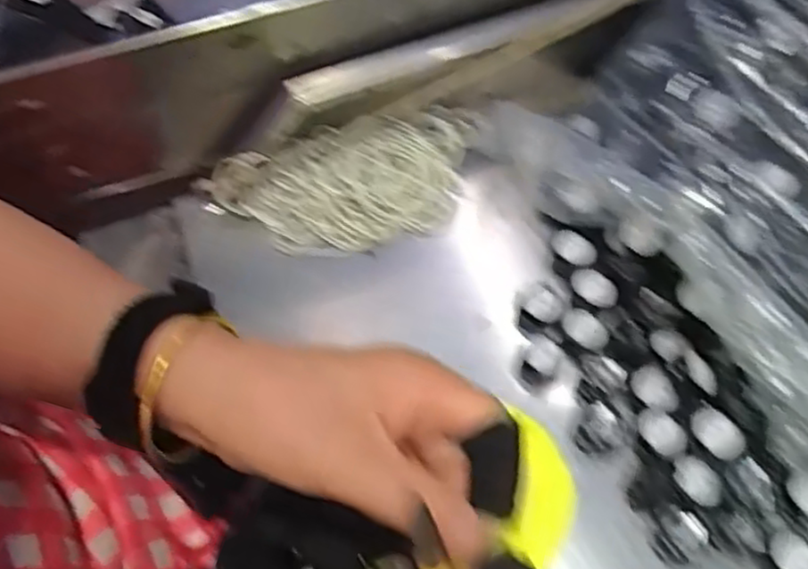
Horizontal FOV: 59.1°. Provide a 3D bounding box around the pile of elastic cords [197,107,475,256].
[{"bbox_3d":[-0.033,-0.067,0.468,0.174,0.032,0.089,-16,63,-6],"label":"pile of elastic cords"}]

